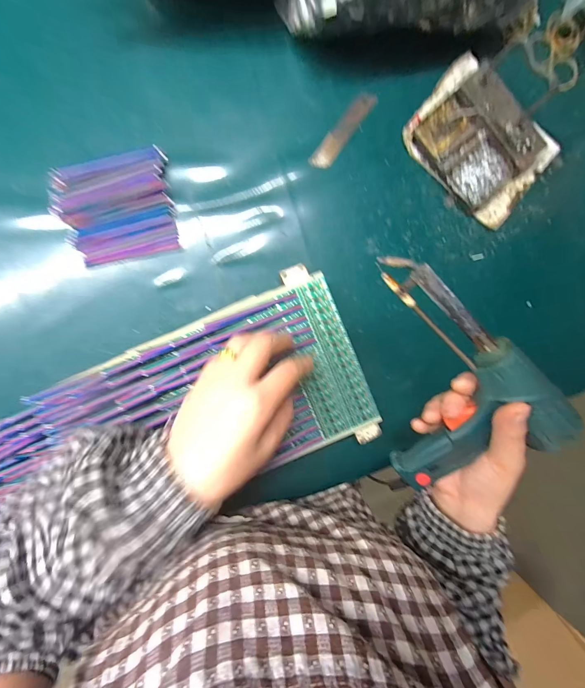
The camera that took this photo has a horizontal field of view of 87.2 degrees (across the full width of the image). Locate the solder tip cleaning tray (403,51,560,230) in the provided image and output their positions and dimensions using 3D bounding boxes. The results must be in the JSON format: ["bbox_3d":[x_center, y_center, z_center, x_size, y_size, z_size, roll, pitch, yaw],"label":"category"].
[{"bbox_3d":[0.207,-0.219,0.332,0.150,0.028,0.117,39,90,-8],"label":"solder tip cleaning tray"}]

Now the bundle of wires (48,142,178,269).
[{"bbox_3d":[-0.171,-0.134,0.301,0.105,0.013,0.096,-14,96,-5],"label":"bundle of wires"}]

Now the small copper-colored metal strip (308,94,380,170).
[{"bbox_3d":[0.055,-0.227,0.324,0.021,0.004,0.098,36,90,-8],"label":"small copper-colored metal strip"}]

